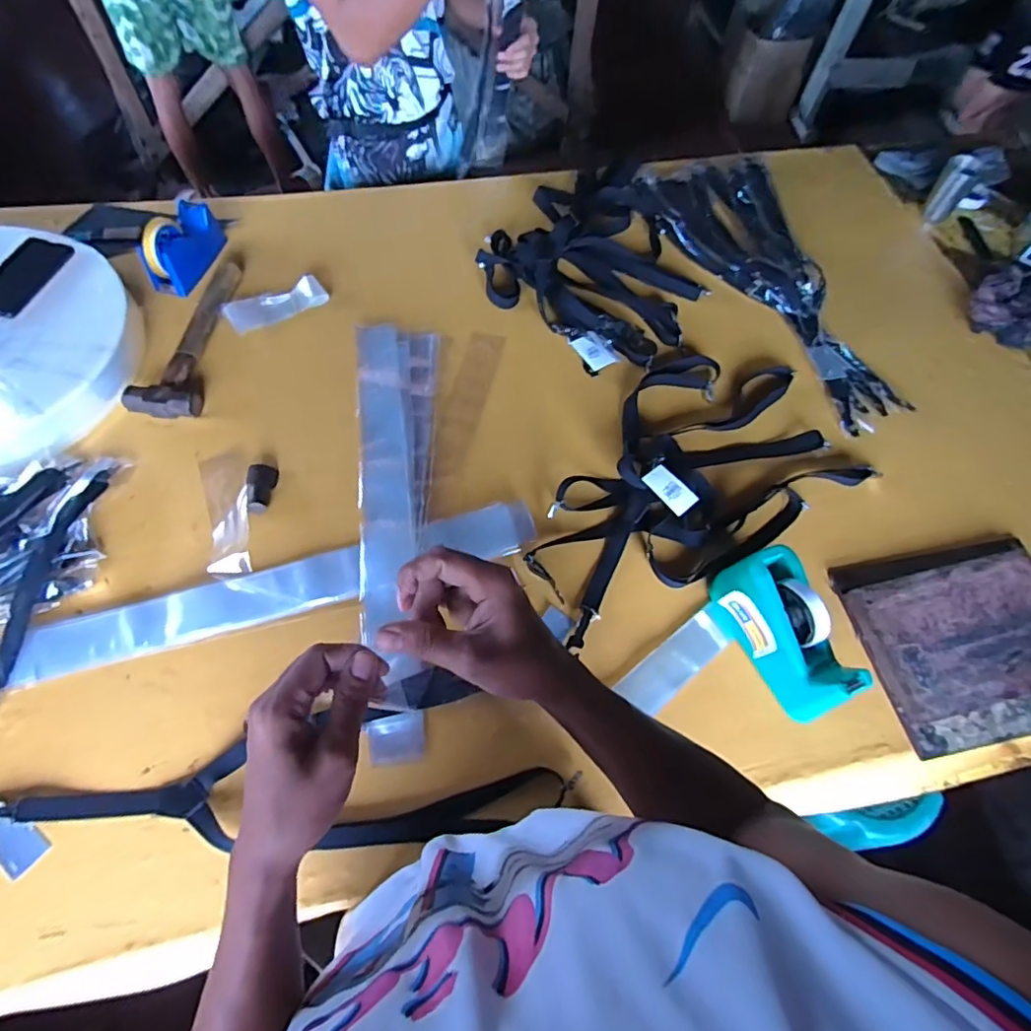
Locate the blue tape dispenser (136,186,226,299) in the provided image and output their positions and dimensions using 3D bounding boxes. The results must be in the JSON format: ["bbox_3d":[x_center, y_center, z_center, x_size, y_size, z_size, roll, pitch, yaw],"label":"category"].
[{"bbox_3d":[-0.574,-0.475,0.943,0.062,0.081,0.174,11,64,2],"label":"blue tape dispenser"}]

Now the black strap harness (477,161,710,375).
[{"bbox_3d":[0.137,-0.471,1.012,0.386,0.039,0.479,-18,67,-11],"label":"black strap harness"}]

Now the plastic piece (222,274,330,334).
[{"bbox_3d":[-0.414,-0.370,0.954,0.164,0.015,0.072,-29,70,-16],"label":"plastic piece"}]

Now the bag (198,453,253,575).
[{"bbox_3d":[-0.403,-0.008,0.770,0.060,0.026,0.199,-17,67,-11],"label":"bag"}]

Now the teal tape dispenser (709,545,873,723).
[{"bbox_3d":[0.336,0.145,0.682,0.081,0.105,0.198,-20,67,-12],"label":"teal tape dispenser"}]

